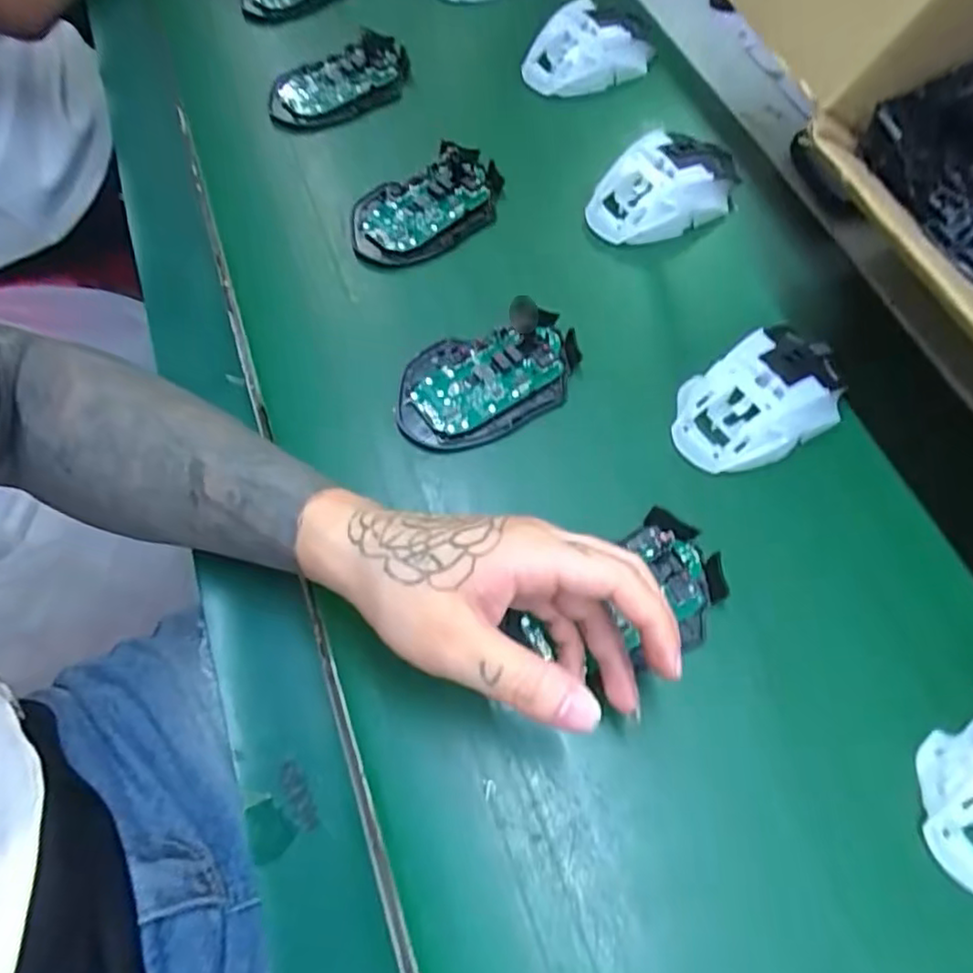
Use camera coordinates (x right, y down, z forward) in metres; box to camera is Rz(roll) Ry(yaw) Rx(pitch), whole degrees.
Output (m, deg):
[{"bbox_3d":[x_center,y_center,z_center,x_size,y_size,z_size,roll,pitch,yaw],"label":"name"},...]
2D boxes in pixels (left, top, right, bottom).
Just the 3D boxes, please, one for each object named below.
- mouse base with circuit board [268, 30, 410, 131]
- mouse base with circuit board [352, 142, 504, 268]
[{"bbox_3d":[-0.112,-0.307,0.516,0.110,0.031,0.069,-17,65,-8],"label":"mouse base with circuit board"},{"bbox_3d":[-0.042,-0.194,0.464,0.072,0.018,0.111,41,71,19],"label":"mouse base with circuit board"}]

